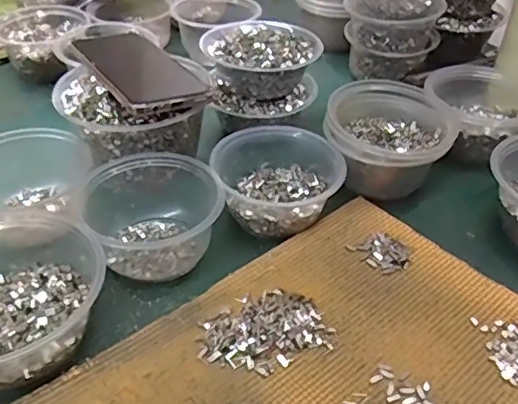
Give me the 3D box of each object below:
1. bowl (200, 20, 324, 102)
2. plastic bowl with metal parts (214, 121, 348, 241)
[{"bbox_3d":[0.001,-0.150,0.595,0.123,0.046,0.111,8,41,6],"label":"bowl"},{"bbox_3d":[0.015,-0.024,0.508,0.106,0.052,0.105,2,40,-1],"label":"plastic bowl with metal parts"}]

